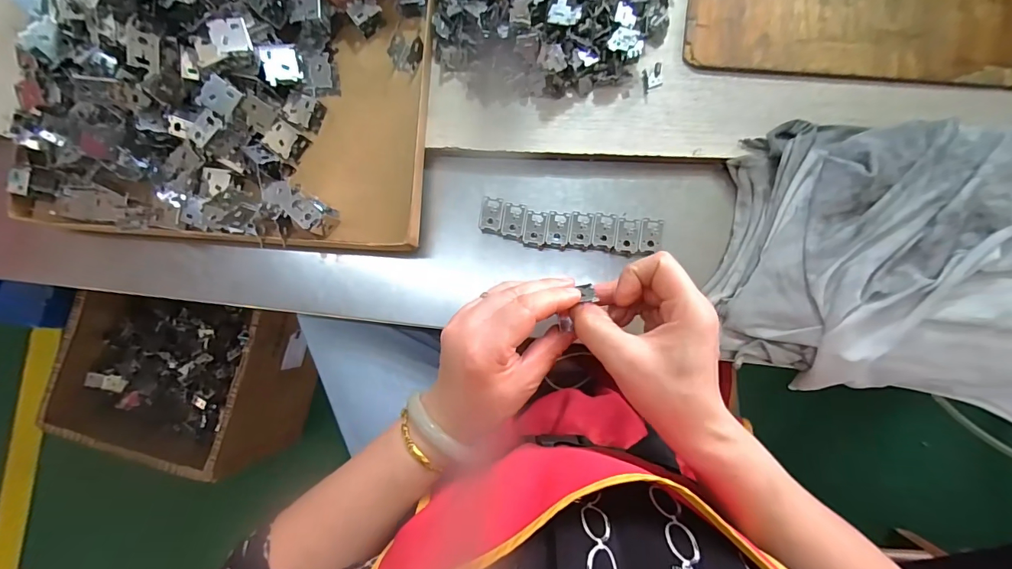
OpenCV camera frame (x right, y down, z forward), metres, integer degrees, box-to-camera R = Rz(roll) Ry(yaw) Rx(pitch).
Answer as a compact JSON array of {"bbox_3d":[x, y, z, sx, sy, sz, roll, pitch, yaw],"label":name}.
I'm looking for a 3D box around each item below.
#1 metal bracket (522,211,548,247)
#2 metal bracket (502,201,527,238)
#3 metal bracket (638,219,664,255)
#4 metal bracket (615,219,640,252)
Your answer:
[{"bbox_3d":[0.030,-0.056,0.431,0.022,0.008,0.033,8,85,5],"label":"metal bracket"},{"bbox_3d":[0.008,-0.065,0.432,0.023,0.004,0.032,8,85,5],"label":"metal bracket"},{"bbox_3d":[0.141,-0.048,0.415,0.021,0.004,0.033,8,85,5],"label":"metal bracket"},{"bbox_3d":[0.118,-0.048,0.418,0.021,0.004,0.032,6,85,5],"label":"metal bracket"}]

